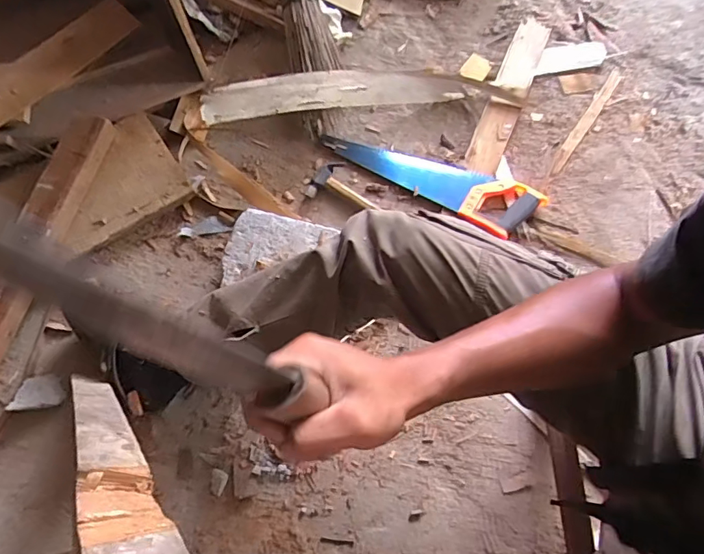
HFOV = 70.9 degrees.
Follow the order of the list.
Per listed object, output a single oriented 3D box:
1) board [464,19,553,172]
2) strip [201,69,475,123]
[{"bbox_3d":[0.323,-0.380,1.012,0.068,0.025,0.401,23,71,7],"label":"board"},{"bbox_3d":[-0.019,-0.348,0.947,0.511,0.104,0.061,-11,71,-6],"label":"strip"}]

